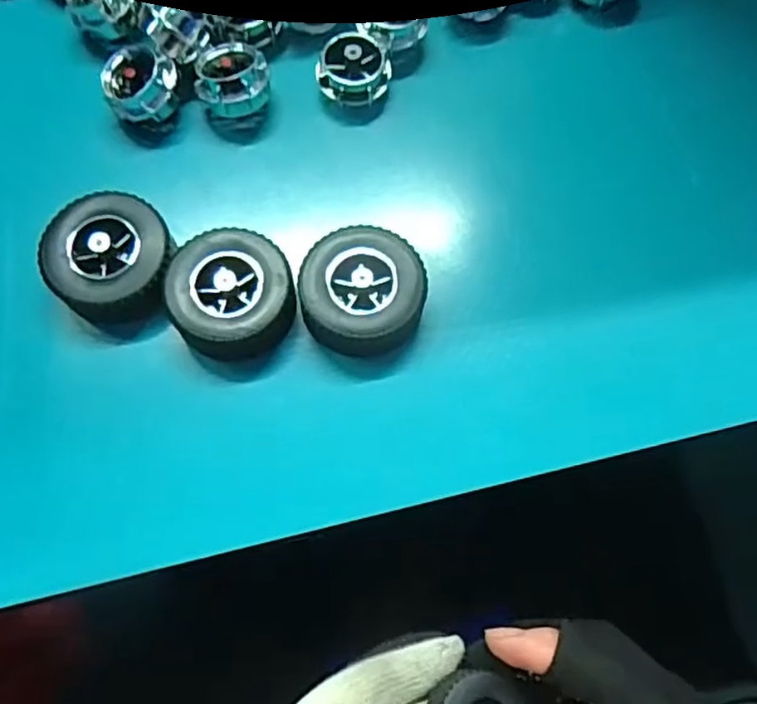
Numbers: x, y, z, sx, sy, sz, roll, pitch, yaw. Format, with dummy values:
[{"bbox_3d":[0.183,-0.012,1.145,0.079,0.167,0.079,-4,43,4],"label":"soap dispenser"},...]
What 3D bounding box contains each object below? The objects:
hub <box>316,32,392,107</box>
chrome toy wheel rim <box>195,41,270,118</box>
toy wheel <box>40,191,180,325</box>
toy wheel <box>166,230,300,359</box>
[{"bbox_3d":[-0.008,-0.098,0.229,0.023,0.012,0.024,0,73,-1],"label":"hub"},{"bbox_3d":[-0.049,-0.092,0.225,0.023,0.014,0.020,-6,73,-3],"label":"chrome toy wheel rim"},{"bbox_3d":[-0.081,-0.029,0.204,0.038,0.014,0.038,0,73,-1],"label":"toy wheel"},{"bbox_3d":[-0.044,-0.018,0.202,0.036,0.015,0.037,0,73,-1],"label":"toy wheel"}]

